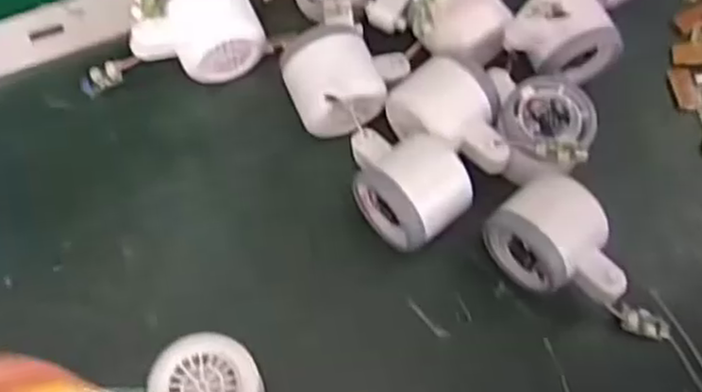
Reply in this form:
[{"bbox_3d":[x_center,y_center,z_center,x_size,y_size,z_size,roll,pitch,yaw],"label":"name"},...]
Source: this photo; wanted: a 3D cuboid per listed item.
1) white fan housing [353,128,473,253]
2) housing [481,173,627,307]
[{"bbox_3d":[0.033,-0.011,0.464,0.062,0.050,0.083,-38,76,-16],"label":"white fan housing"},{"bbox_3d":[0.130,0.032,0.453,0.058,0.050,0.085,-39,77,-16],"label":"housing"}]

